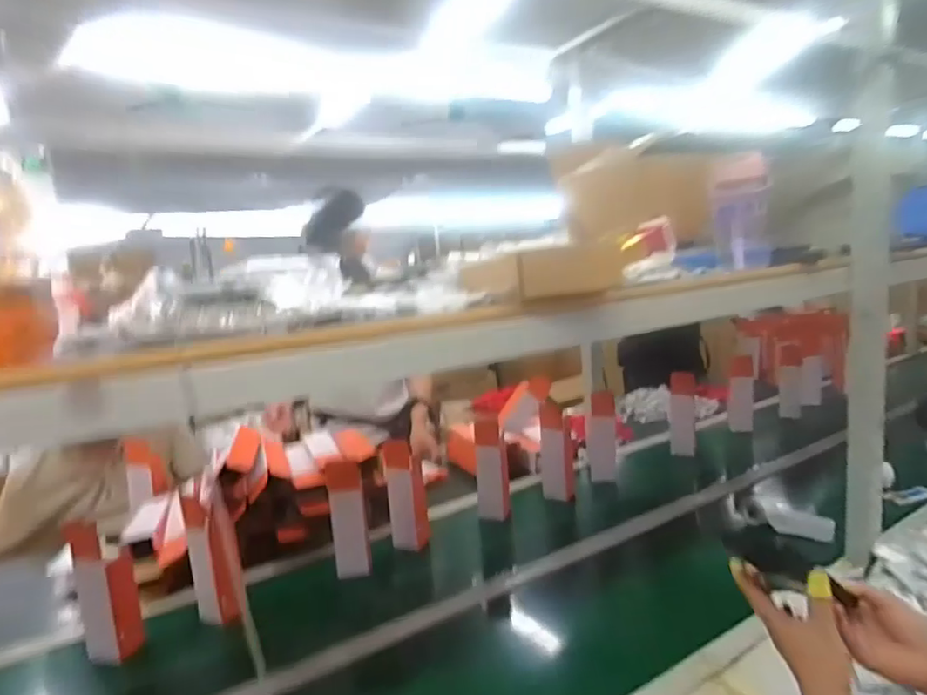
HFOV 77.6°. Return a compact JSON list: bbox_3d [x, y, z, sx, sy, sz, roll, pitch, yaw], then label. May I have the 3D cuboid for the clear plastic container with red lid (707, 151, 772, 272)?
[{"bbox_3d":[0.451,-0.219,0.944,0.090,0.178,0.071,1,11,27],"label":"clear plastic container with red lid"}]

